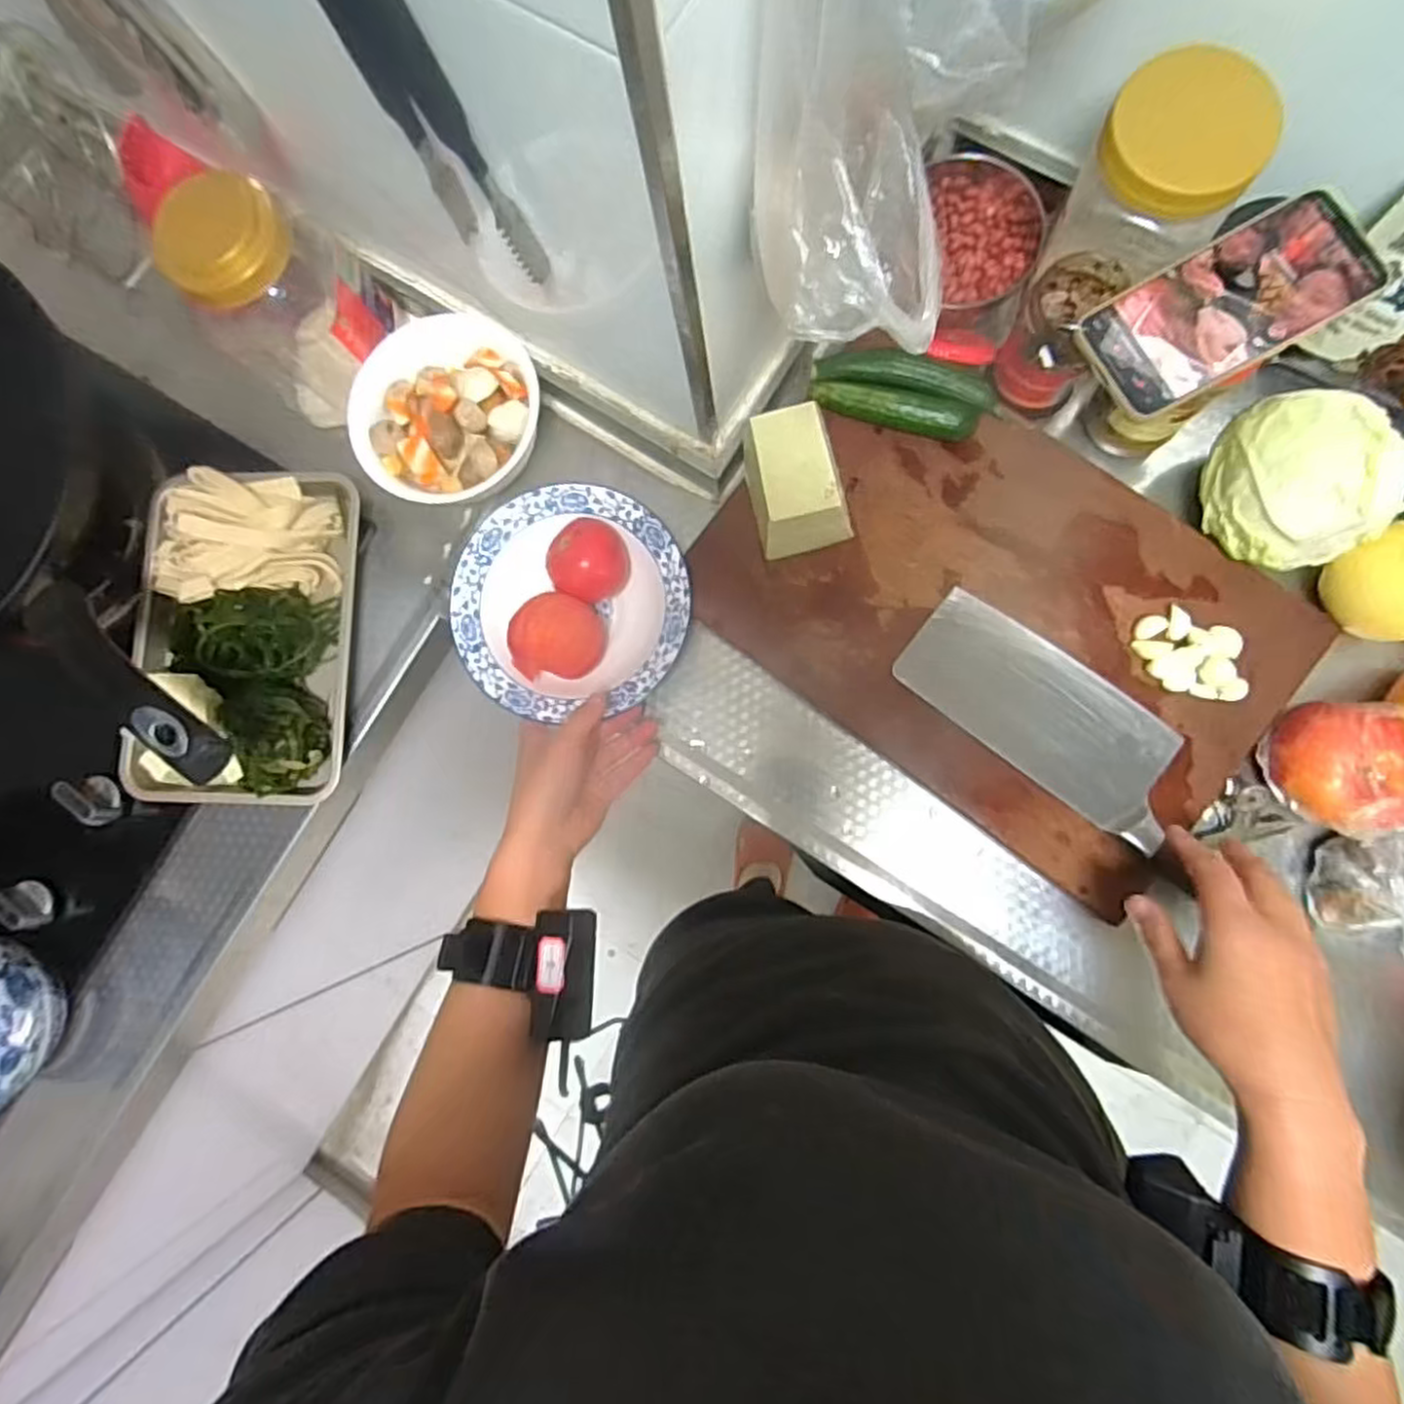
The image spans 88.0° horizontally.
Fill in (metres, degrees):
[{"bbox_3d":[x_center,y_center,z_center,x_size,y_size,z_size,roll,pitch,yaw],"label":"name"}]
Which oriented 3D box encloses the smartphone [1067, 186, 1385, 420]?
[{"bbox_3d":[0.313,-0.237,0.429,0.165,0.012,0.078,-29,82,2],"label":"smartphone"}]

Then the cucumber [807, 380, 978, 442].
[{"bbox_3d":[0.143,-0.215,0.545,0.124,0.027,0.028,12,86,7],"label":"cucumber"}]

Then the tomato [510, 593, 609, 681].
[{"bbox_3d":[-0.107,-0.047,0.547,0.063,0.065,0.061,-1,85,6],"label":"tomato"}]

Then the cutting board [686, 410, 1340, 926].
[{"bbox_3d":[0.218,-0.072,0.536,0.398,0.018,0.281,37,89,8],"label":"cutting board"}]

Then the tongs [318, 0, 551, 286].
[{"bbox_3d":[-0.129,-0.274,0.339,0.052,0.189,0.025,39,89,8],"label":"tongs"}]

